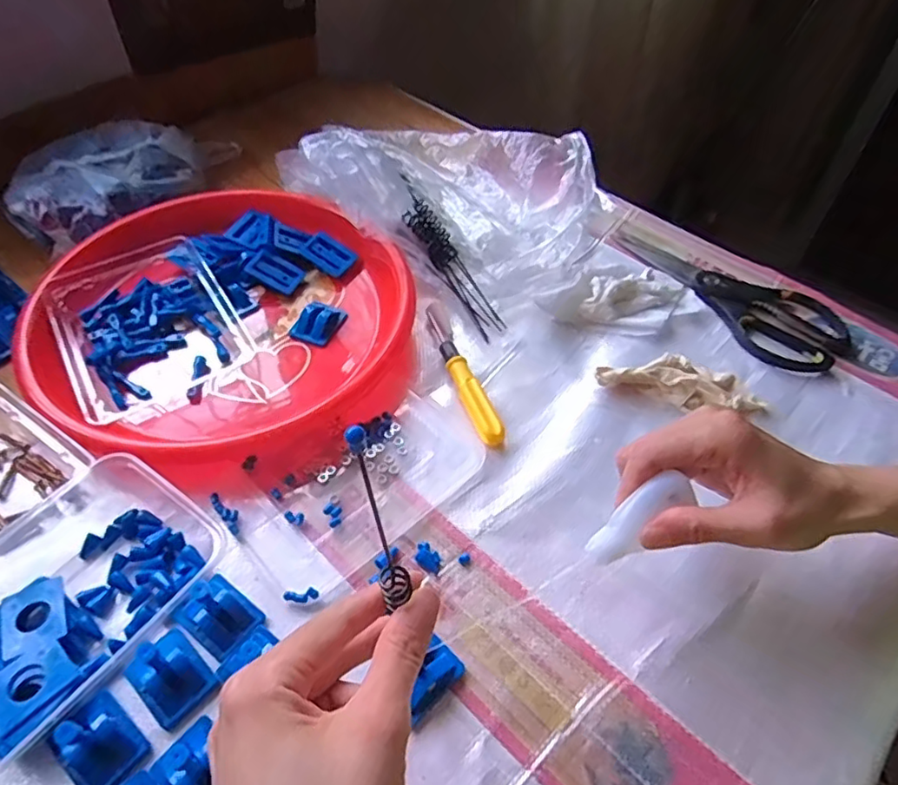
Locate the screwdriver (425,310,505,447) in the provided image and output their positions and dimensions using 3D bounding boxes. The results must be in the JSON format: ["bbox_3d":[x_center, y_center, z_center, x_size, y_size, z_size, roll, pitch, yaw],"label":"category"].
[{"bbox_3d":[0.007,-0.016,0.471,0.016,0.015,0.142,-16,52,-14],"label":"screwdriver"}]

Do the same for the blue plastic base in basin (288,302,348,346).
[{"bbox_3d":[-0.109,-0.060,0.502,0.031,0.014,0.042,19,53,15],"label":"blue plastic base in basin"}]

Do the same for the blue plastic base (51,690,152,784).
[{"bbox_3d":[-0.180,0.170,0.296,0.045,0.046,0.033,32,57,23],"label":"blue plastic base"}]

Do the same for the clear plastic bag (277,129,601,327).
[{"bbox_3d":[-0.008,-0.197,0.560,0.274,0.105,0.202,28,55,21],"label":"clear plastic bag"}]

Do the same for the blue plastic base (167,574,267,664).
[{"bbox_3d":[-0.134,0.128,0.349,0.043,0.019,0.034,29,56,21],"label":"blue plastic base"}]

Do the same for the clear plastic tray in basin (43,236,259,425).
[{"bbox_3d":[-0.237,-0.053,0.480,0.124,0.033,0.159,-27,56,-21],"label":"clear plastic tray in basin"}]

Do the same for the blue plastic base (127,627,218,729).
[{"bbox_3d":[-0.151,0.153,0.325,0.040,0.017,0.034,37,59,26],"label":"blue plastic base"}]

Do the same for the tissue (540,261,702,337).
[{"bbox_3d":[0.150,-0.085,0.523,0.133,0.021,0.076,6,51,5],"label":"tissue"}]

